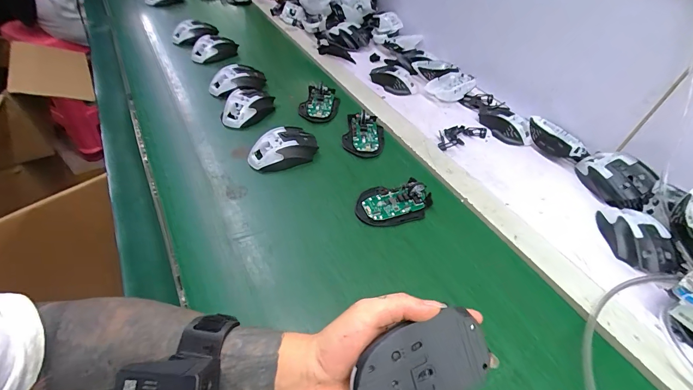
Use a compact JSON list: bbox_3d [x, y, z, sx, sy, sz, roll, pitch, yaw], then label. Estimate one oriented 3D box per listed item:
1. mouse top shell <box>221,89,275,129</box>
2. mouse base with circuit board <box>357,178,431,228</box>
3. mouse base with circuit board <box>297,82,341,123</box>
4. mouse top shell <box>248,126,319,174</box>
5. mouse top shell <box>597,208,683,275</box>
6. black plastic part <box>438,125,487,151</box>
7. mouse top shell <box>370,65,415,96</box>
[{"bbox_3d":[-0.184,-0.166,0.613,0.068,0.040,0.099,35,54,24],"label":"mouse top shell"},{"bbox_3d":[0.072,0.007,0.484,0.115,0.026,0.069,-7,49,-12],"label":"mouse base with circuit board"},{"bbox_3d":[-0.054,-0.187,0.652,0.072,0.030,0.105,11,48,4],"label":"mouse base with circuit board"},{"bbox_3d":[-0.103,-0.078,0.538,0.114,0.036,0.065,-20,53,-22],"label":"mouse top shell"},{"bbox_3d":[0.409,0.061,0.458,0.067,0.033,0.100,4,48,-2],"label":"mouse top shell"},{"bbox_3d":[0.212,-0.113,0.617,0.107,0.011,0.042,-19,52,-21],"label":"black plastic part"},{"bbox_3d":[0.105,-0.259,0.727,0.110,0.032,0.070,19,49,11],"label":"mouse top shell"}]

